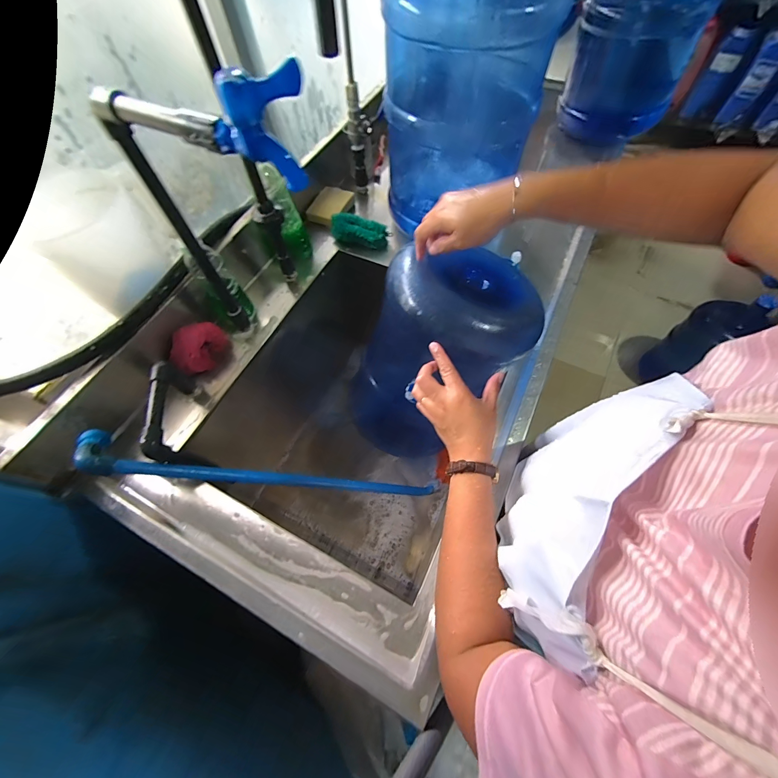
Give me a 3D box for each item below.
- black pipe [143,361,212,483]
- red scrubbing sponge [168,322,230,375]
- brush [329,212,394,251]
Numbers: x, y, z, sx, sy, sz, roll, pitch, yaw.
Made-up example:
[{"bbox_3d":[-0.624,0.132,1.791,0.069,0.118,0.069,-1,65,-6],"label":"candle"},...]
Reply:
[{"bbox_3d":[-0.331,0.036,0.501,0.026,0.078,0.145,-10,62,-2],"label":"black pipe"},{"bbox_3d":[-0.334,-0.075,0.594,0.064,0.083,0.100,22,65,15],"label":"red scrubbing sponge"},{"bbox_3d":[-0.061,-0.337,0.725,0.125,0.049,0.054,19,65,13],"label":"brush"}]

